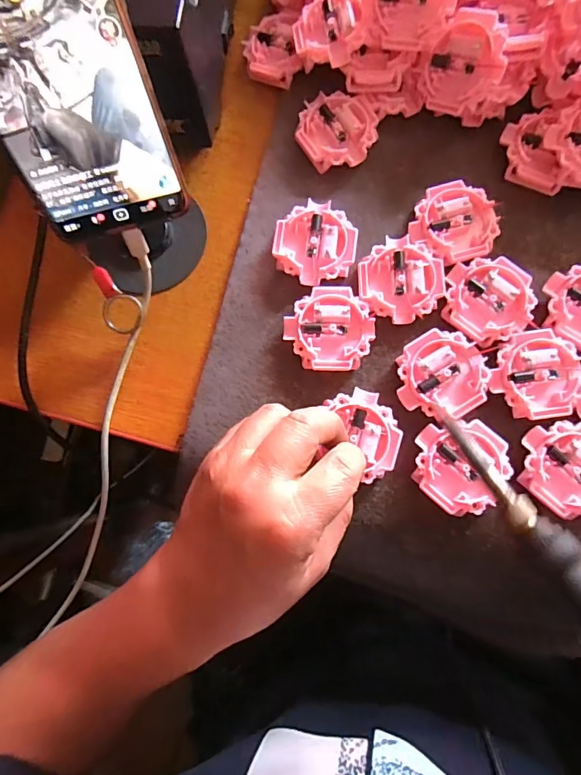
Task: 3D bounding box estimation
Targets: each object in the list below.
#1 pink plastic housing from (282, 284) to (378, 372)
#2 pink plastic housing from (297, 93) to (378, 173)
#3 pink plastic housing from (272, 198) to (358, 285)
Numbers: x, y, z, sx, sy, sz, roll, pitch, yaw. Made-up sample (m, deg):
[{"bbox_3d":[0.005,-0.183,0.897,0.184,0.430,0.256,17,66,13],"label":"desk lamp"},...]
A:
[{"bbox_3d":[0.024,-0.036,0.276,0.054,0.014,0.052,-3,81,2],"label":"pink plastic housing"},{"bbox_3d":[0.032,-0.174,0.300,0.051,0.016,0.050,0,80,1],"label":"pink plastic housing"},{"bbox_3d":[0.016,-0.093,0.287,0.051,0.016,0.053,6,81,3],"label":"pink plastic housing"}]

